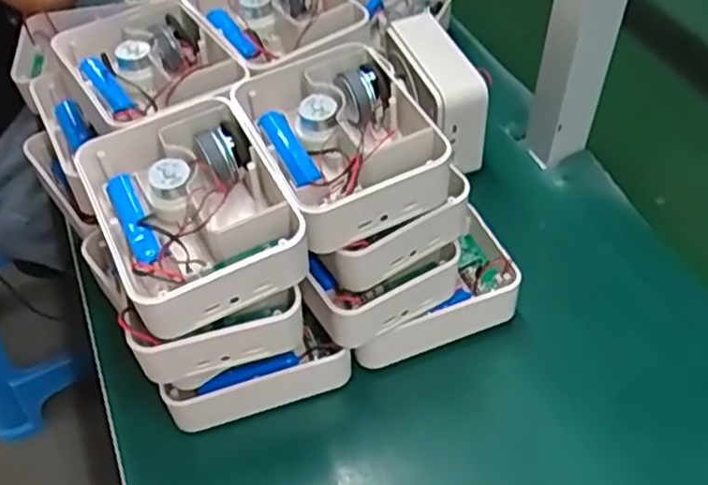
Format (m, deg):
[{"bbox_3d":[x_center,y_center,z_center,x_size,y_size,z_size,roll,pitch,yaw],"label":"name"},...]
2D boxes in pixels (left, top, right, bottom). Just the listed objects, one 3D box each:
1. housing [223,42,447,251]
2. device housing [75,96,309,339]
[{"bbox_3d":[-0.007,-0.066,0.460,0.100,0.041,0.127,-19,51,-14],"label":"housing"},{"bbox_3d":[-0.093,-0.018,0.426,0.101,0.046,0.125,-24,52,-17],"label":"device housing"}]

